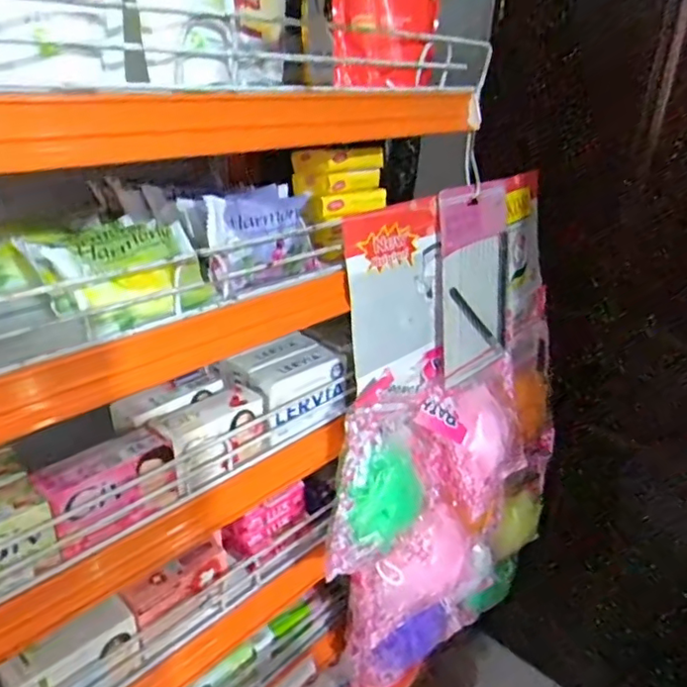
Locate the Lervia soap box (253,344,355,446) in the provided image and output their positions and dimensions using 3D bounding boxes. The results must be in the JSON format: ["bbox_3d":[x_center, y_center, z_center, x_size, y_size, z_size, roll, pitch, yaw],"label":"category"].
[{"bbox_3d":[-0.039,0.048,0.560,0.096,0.069,0.039,-16,31,-34],"label":"Lervia soap box"}]

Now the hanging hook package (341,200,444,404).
[{"bbox_3d":[0.054,-0.036,0.561,0.123,0.183,0.012,-23,27,-39],"label":"hanging hook package"}]

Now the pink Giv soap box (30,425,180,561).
[{"bbox_3d":[-0.168,0.104,0.428,0.039,0.053,0.091,25,33,39],"label":"pink Giv soap box"}]

